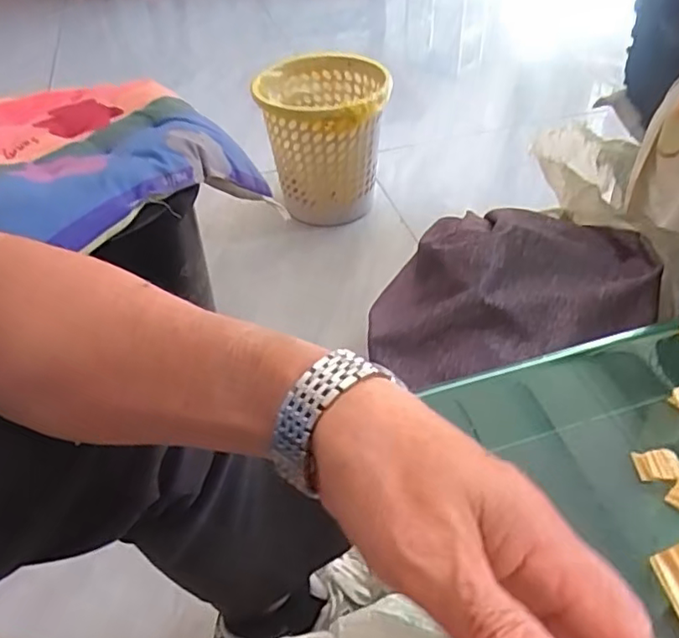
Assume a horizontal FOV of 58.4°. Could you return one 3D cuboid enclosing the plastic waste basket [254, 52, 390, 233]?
[{"bbox_3d":[-0.025,-0.354,1.255,0.250,0.283,0.214,1,44,6],"label":"plastic waste basket"}]

